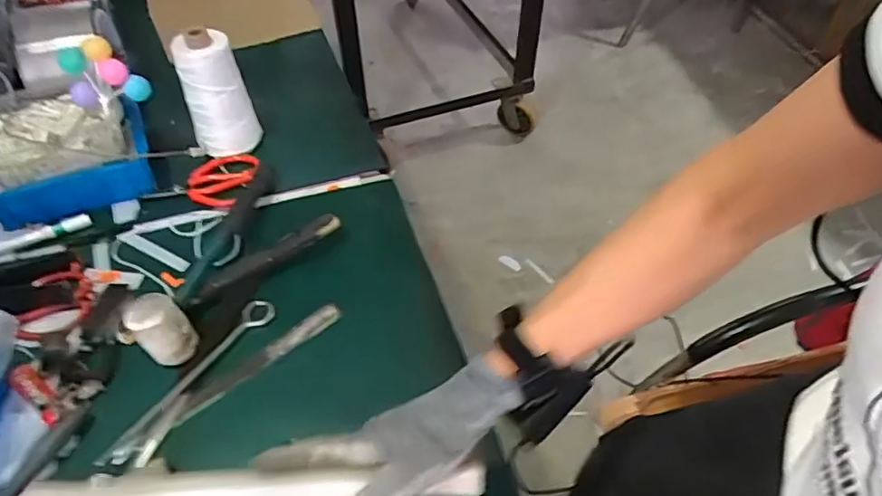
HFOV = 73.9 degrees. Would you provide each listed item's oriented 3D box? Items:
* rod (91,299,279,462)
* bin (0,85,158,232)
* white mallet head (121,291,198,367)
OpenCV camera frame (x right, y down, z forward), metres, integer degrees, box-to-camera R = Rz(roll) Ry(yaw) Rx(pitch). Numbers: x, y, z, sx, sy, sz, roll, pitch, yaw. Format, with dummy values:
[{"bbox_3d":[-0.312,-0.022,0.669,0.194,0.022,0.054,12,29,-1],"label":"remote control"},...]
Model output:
[{"bbox_3d":[-0.257,0.132,0.606,0.028,0.010,0.218,26,54,20],"label":"rod"},{"bbox_3d":[-0.473,-0.119,0.732,0.192,0.112,0.110,-18,52,-15],"label":"bin"},{"bbox_3d":[-0.282,0.085,0.598,0.050,0.076,0.046,0,49,0],"label":"white mallet head"}]

